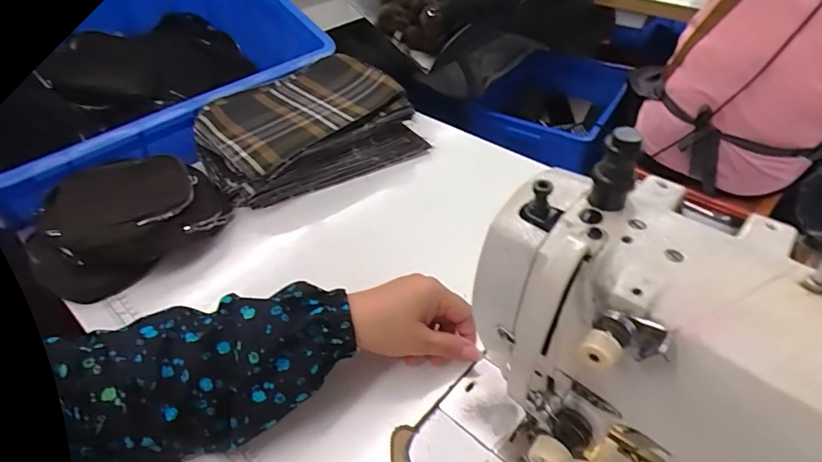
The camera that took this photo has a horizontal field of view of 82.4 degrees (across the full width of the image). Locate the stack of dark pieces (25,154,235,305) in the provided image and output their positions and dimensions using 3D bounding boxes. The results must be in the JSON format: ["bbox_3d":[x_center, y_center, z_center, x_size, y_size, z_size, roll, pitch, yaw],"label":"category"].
[{"bbox_3d":[-0.318,-0.015,0.528,0.196,0.057,0.154,-28,48,-25],"label":"stack of dark pieces"}]

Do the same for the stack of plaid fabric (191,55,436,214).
[{"bbox_3d":[-0.151,-0.147,0.665,0.280,0.082,0.195,-24,47,-22],"label":"stack of plaid fabric"}]

